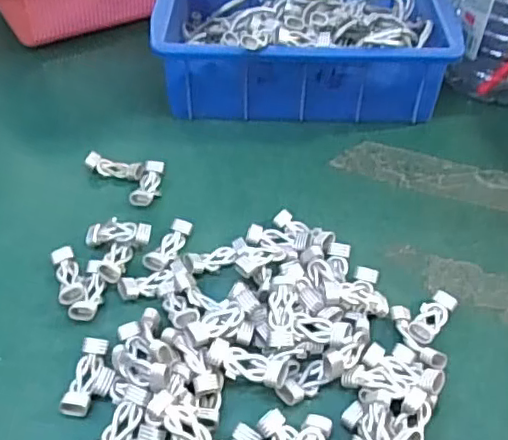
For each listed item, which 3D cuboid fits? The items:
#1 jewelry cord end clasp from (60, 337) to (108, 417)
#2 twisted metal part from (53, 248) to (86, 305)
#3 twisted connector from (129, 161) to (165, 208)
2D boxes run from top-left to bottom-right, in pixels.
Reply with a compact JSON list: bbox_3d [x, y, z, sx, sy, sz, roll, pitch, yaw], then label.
[{"bbox_3d":[-0.094,0.087,0.333,0.015,0.007,0.044,6,46,5],"label":"jewelry cord end clasp"},{"bbox_3d":[-0.118,0.036,0.380,0.015,0.009,0.044,-14,48,-14],"label":"twisted metal part"},{"bbox_3d":[-0.078,-0.027,0.447,0.018,0.009,0.044,8,47,7],"label":"twisted connector"}]

